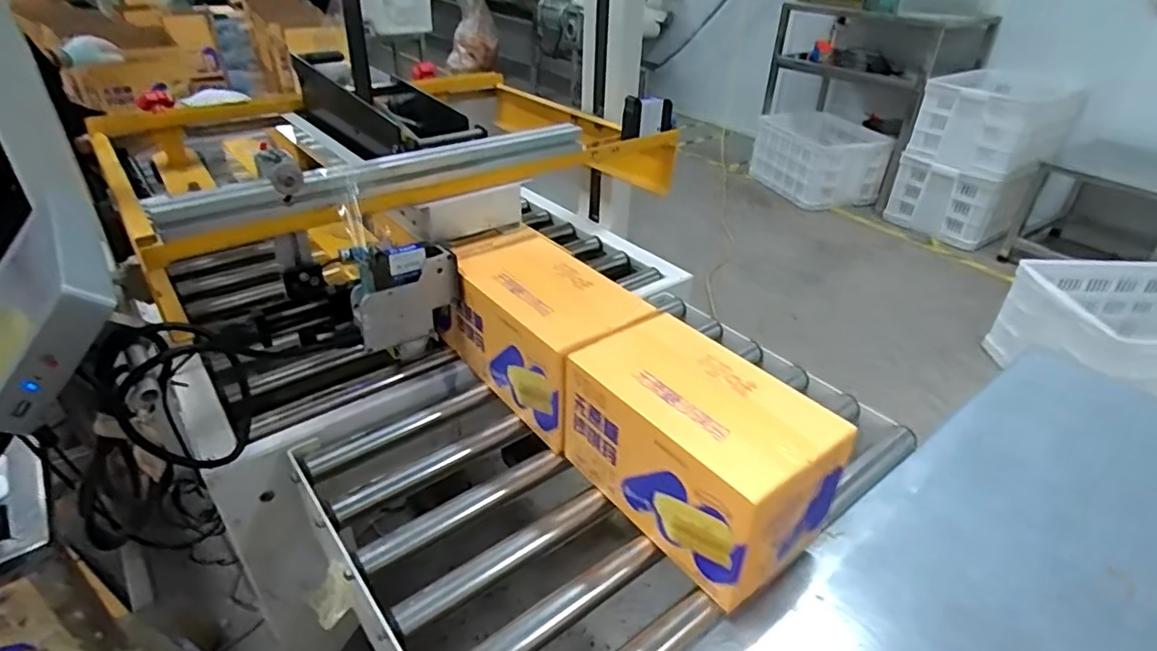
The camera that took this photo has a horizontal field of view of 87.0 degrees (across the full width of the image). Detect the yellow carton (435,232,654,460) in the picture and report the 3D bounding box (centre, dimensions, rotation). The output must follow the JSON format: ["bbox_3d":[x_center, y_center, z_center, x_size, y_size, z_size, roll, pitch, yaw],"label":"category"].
[{"bbox_3d":[-0.043,0.004,0.710,0.132,0.128,0.239,-22,40,-31],"label":"yellow carton"}]

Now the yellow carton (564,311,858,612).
[{"bbox_3d":[0.106,0.120,0.570,0.133,0.157,0.224,-22,40,-32],"label":"yellow carton"}]

